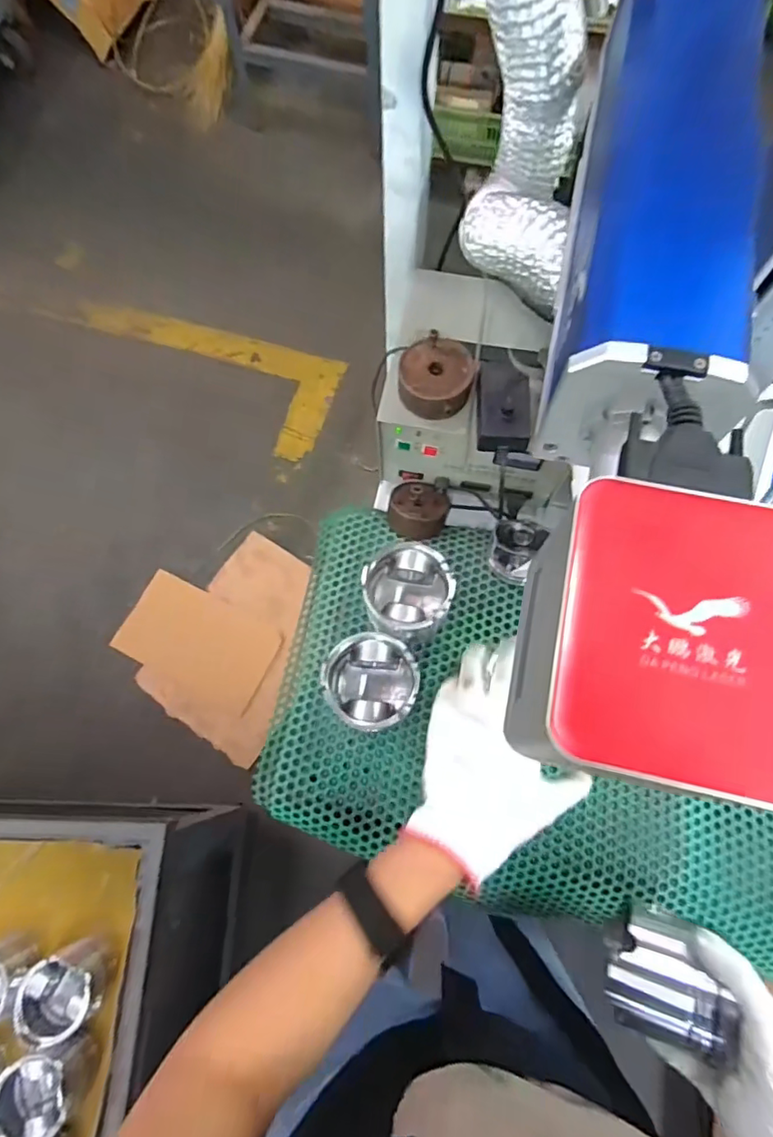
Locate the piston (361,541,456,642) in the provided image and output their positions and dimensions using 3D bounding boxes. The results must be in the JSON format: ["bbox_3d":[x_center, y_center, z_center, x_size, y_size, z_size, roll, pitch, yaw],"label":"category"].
[{"bbox_3d":[0.023,0.027,0.589,0.093,0.086,0.090,-6,72,-1],"label":"piston"}]

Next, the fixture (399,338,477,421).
[{"bbox_3d":[0.048,-0.186,0.548,0.072,0.029,0.082,12,72,4],"label":"fixture"}]

